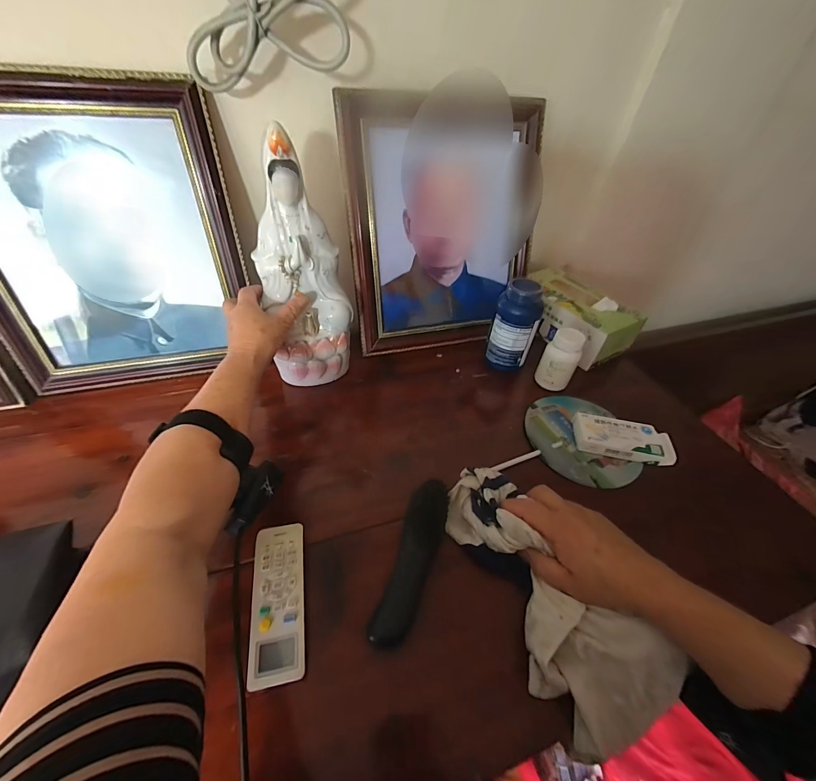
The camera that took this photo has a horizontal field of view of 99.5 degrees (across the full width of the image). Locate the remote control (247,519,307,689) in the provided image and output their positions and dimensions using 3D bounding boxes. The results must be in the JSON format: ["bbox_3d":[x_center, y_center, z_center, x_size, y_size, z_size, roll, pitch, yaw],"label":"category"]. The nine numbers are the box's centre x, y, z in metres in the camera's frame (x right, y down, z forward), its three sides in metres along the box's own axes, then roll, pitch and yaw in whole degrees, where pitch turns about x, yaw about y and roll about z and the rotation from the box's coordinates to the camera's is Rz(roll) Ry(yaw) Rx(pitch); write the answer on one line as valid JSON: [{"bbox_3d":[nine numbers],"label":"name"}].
[{"bbox_3d":[-0.123,0.195,0.329,0.047,0.014,0.130,-6,46,-11],"label":"remote control"}]

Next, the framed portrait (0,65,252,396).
[{"bbox_3d":[-0.387,-0.175,0.452,0.312,0.364,0.023,-10,33,-15],"label":"framed portrait"}]

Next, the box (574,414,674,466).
[{"bbox_3d":[0.311,0.072,0.501,0.129,0.025,0.060,9,45,4],"label":"box"}]

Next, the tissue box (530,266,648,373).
[{"bbox_3d":[0.316,-0.152,0.672,0.121,0.085,0.219,-22,51,-25],"label":"tissue box"}]

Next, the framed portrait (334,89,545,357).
[{"bbox_3d":[0.064,-0.247,0.565,0.314,0.361,0.044,-9,29,-13],"label":"framed portrait"}]

